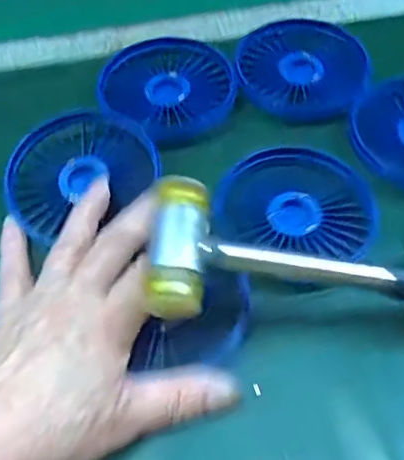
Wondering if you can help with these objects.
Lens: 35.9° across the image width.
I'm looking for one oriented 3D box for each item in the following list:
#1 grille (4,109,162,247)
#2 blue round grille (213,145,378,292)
[{"bbox_3d":[-0.071,-0.034,0.363,0.086,0.012,0.079,0,58,1],"label":"grille"},{"bbox_3d":[0.052,-0.012,0.347,0.084,0.006,0.085,0,58,1],"label":"blue round grille"}]

